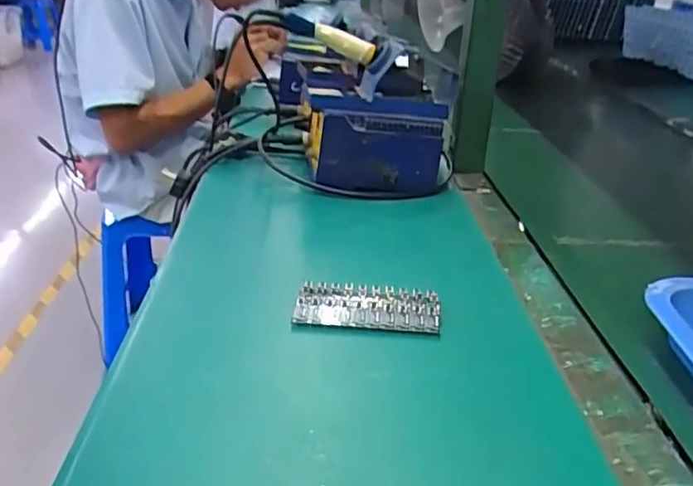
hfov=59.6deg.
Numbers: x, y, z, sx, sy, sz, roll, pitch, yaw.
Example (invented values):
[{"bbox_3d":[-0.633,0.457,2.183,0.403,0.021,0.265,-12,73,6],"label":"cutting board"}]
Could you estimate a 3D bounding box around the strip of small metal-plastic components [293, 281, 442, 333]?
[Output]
[{"bbox_3d":[0.017,0.046,0.465,0.108,0.010,0.043,4,27,4],"label":"strip of small metal-plastic components"}]

